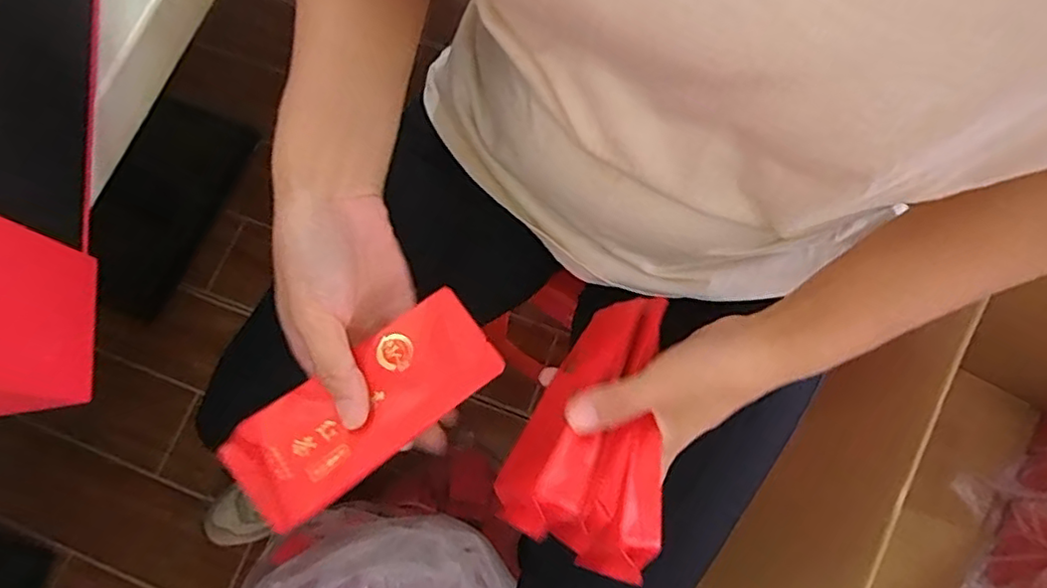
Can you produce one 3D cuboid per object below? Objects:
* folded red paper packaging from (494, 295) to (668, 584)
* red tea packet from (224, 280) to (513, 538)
[{"bbox_3d":[0.053,0.074,0.340,0.092,0.069,0.140,26,78,8],"label":"folded red paper packaging"},{"bbox_3d":[-0.080,0.056,0.310,0.138,0.009,0.054,-36,77,-12],"label":"red tea packet"}]

